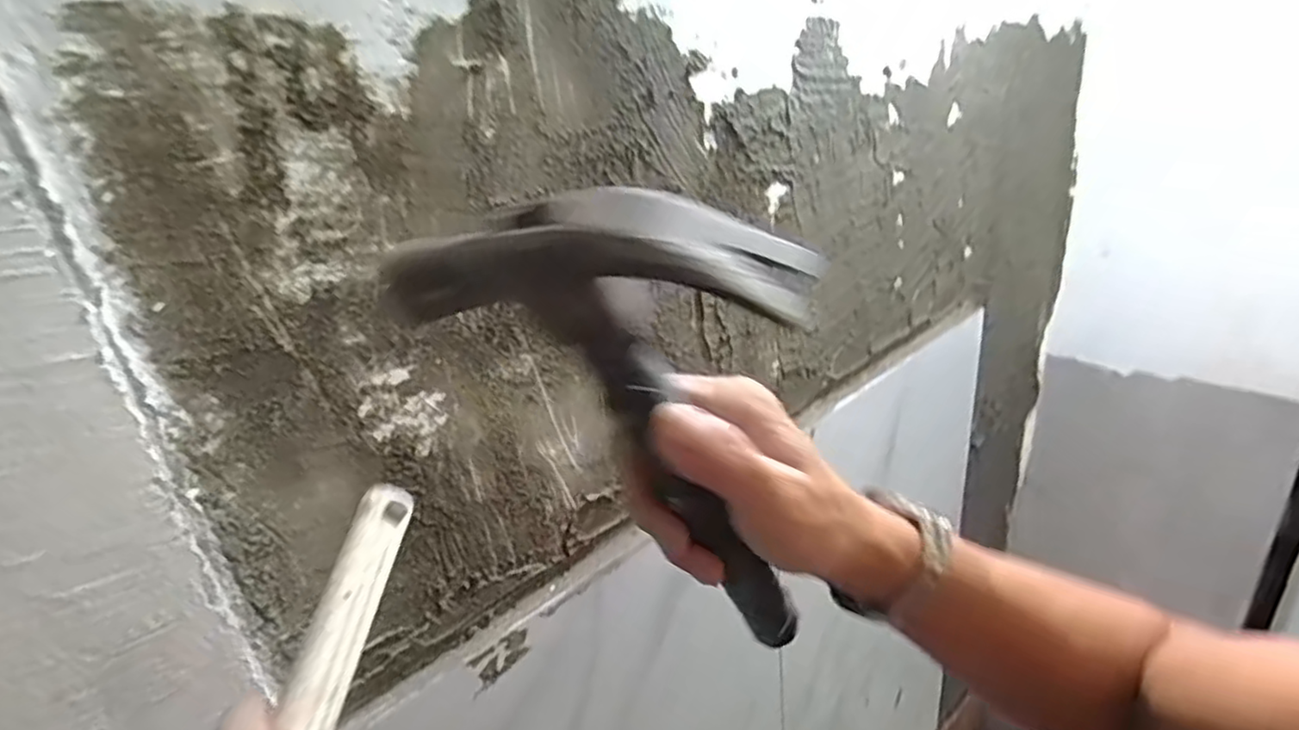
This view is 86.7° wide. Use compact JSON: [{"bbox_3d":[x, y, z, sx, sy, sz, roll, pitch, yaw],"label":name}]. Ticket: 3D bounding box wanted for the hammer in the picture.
[{"bbox_3d":[0.036,0.035,0.271,0.122,0.272,0.026,-22,39,26],"label":"hammer"}]

